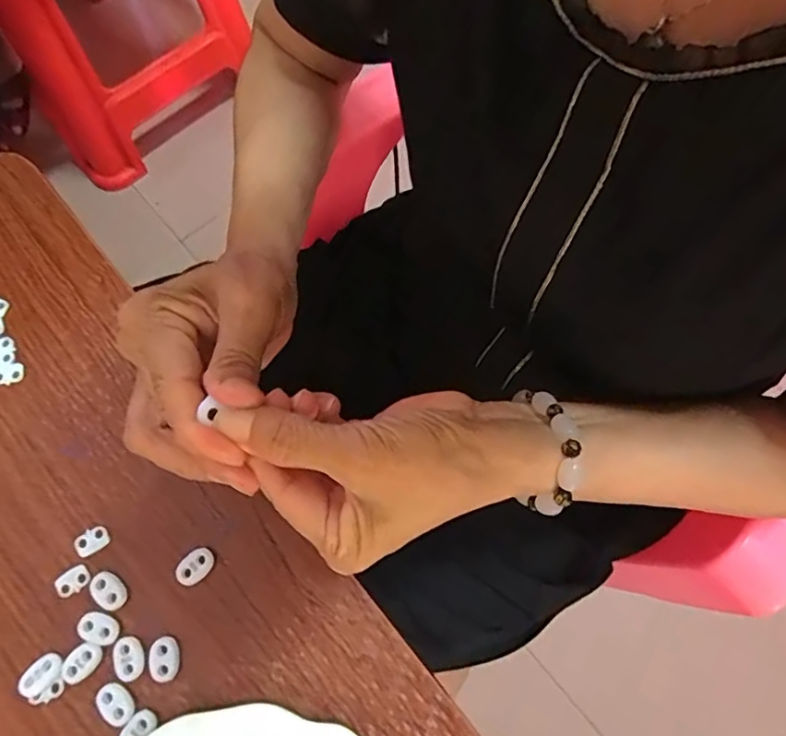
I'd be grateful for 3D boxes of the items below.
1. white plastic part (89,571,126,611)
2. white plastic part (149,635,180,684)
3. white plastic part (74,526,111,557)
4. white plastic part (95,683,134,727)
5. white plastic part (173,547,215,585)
[{"bbox_3d":[-0.164,0.128,0.313,0.023,0.004,0.016,43,77,10],"label":"white plastic part"},{"bbox_3d":[-0.127,0.162,0.304,0.016,0.004,0.023,-13,75,-6],"label":"white plastic part"},{"bbox_3d":[-0.178,0.101,0.321,0.019,0.004,0.013,-30,77,-10],"label":"white plastic part"},{"bbox_3d":[-0.152,0.183,0.297,0.016,0.004,0.022,-33,77,-11],"label":"white plastic part"},{"bbox_3d":[-0.116,0.116,0.319,0.023,0.005,0.016,-43,80,-13],"label":"white plastic part"}]

